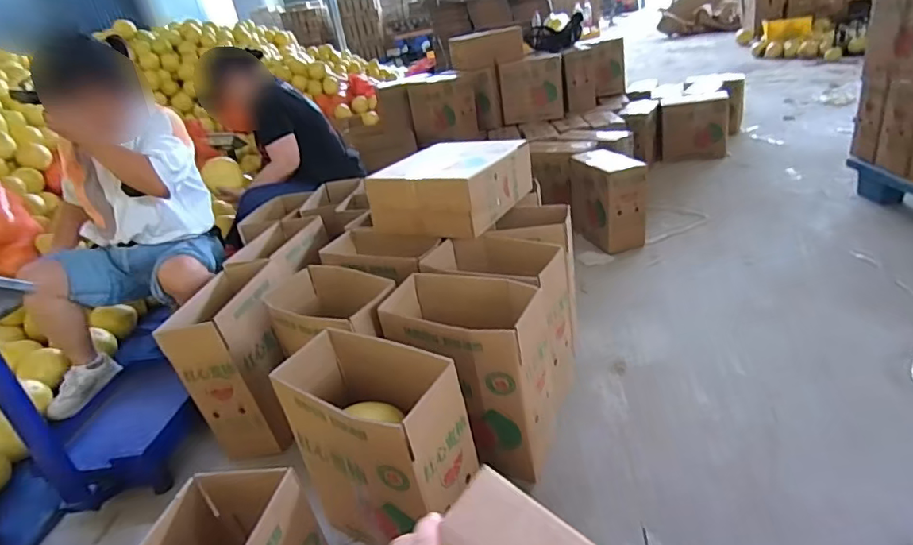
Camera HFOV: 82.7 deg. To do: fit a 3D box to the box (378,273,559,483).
[{"bbox_3d":[0.036,0.210,1.123,0.330,0.356,0.217,4,30,26],"label":"box"}]

